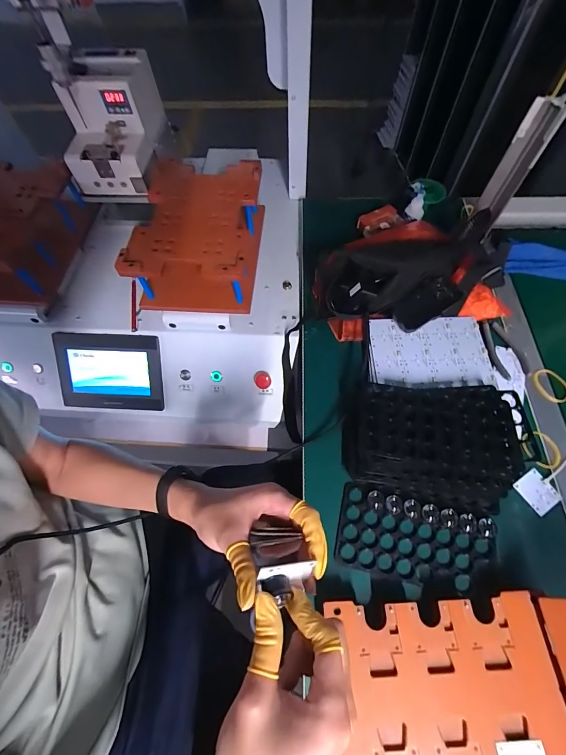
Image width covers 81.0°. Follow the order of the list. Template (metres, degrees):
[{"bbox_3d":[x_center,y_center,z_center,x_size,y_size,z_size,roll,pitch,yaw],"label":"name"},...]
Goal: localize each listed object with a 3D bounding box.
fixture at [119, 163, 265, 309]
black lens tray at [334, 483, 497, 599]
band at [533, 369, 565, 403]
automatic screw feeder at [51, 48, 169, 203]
[{"bbox_3d":[-0.145,-0.247,0.612,0.199,0.137,0.273,2,61,1],"label":"fixture"},{"bbox_3d":[0.173,0.212,0.430,0.197,0.022,0.098,12,61,7],"label":"black lens tray"},{"bbox_3d":[0.431,0.012,0.530,0.051,0.009,0.058,-30,65,-16],"label":"band"},{"bbox_3d":[-0.307,-0.461,0.616,0.149,0.167,0.180,4,61,2],"label":"automatic screw feeder"}]

